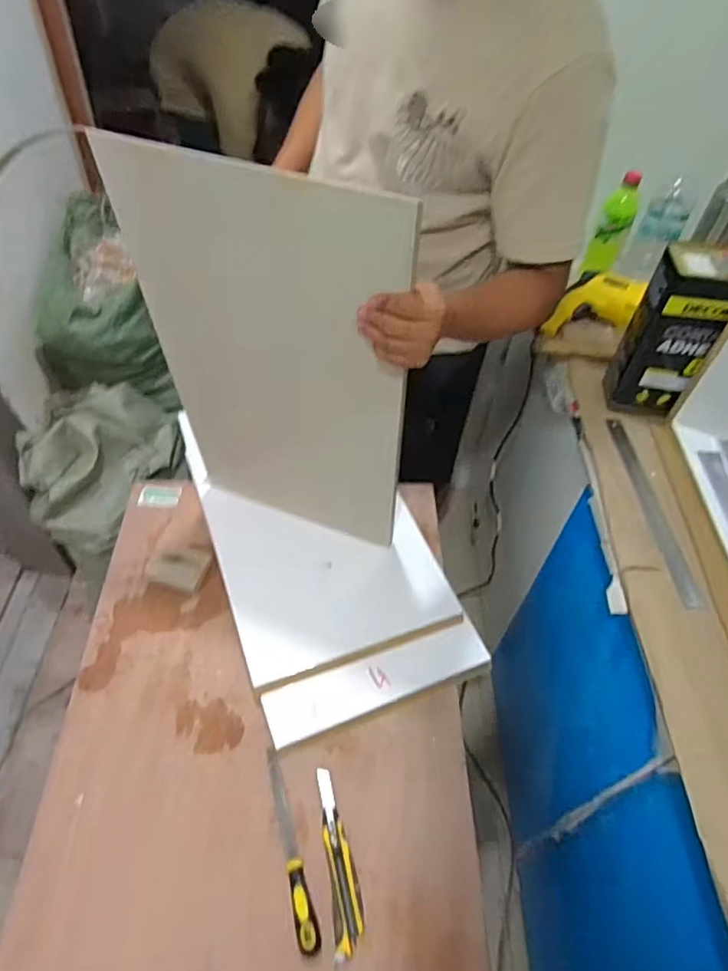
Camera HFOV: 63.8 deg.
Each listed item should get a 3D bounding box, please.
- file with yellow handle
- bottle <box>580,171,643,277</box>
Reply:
[{"bbox_3d":[-0.100,0.488,0.796,0.027,0.028,0.242,-12,53,-14],"label":"file with yellow handle"},{"bbox_3d":[0.485,-0.507,1.143,0.067,0.178,0.056,25,53,15],"label":"bottle"}]

